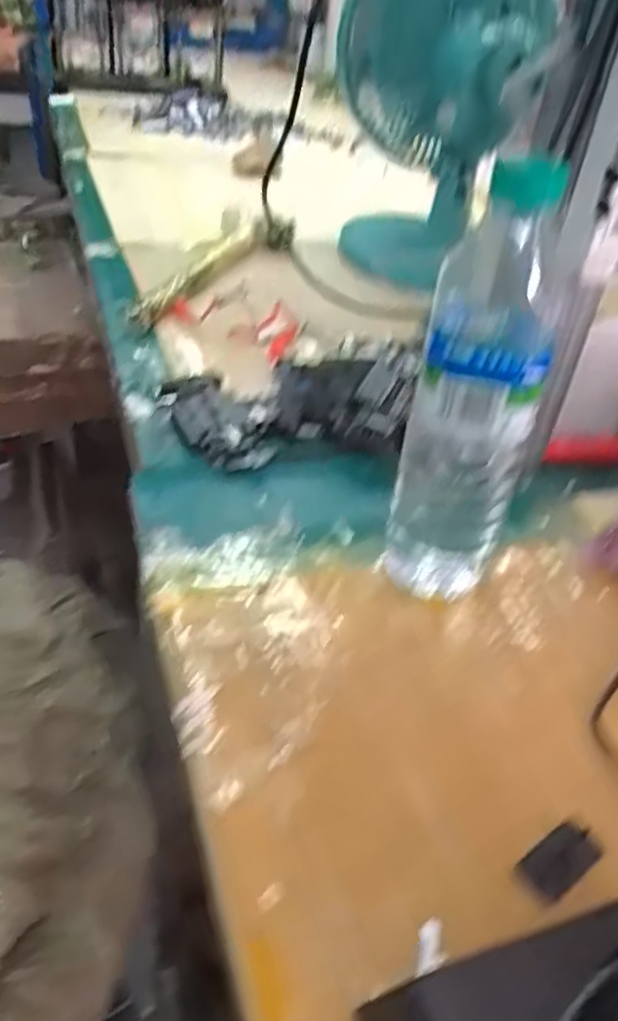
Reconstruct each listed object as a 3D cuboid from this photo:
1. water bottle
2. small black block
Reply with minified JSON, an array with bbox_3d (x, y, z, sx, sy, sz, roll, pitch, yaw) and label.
[{"bbox_3d":[0.084,-0.056,0.398,0.062,0.220,0.061,10,38,2],"label":"water bottle"},{"bbox_3d":[0.103,0.144,0.317,0.036,0.006,0.019,-21,47,-32],"label":"small black block"}]

